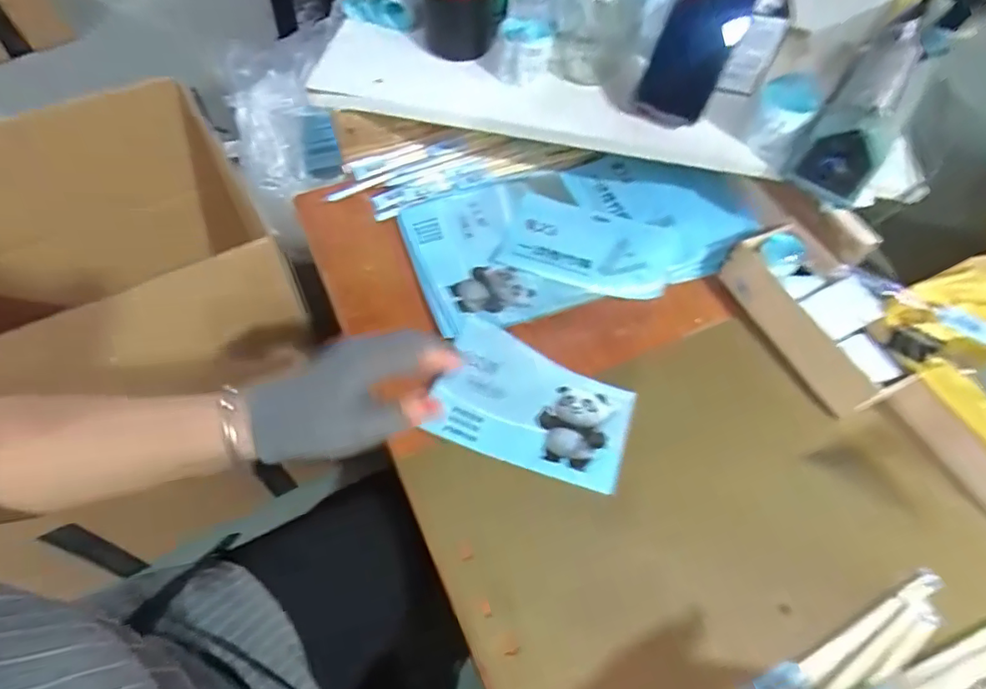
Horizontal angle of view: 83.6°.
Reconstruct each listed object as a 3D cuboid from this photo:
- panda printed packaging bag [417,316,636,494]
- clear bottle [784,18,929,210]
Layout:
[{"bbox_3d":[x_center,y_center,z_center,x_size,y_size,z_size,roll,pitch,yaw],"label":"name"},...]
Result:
[{"bbox_3d":[0.041,0.064,0.557,0.191,0.016,0.127,21,62,6],"label":"panda printed packaging bag"},{"bbox_3d":[0.416,-0.268,0.598,0.086,0.101,0.256,33,61,15],"label":"clear bottle"}]

